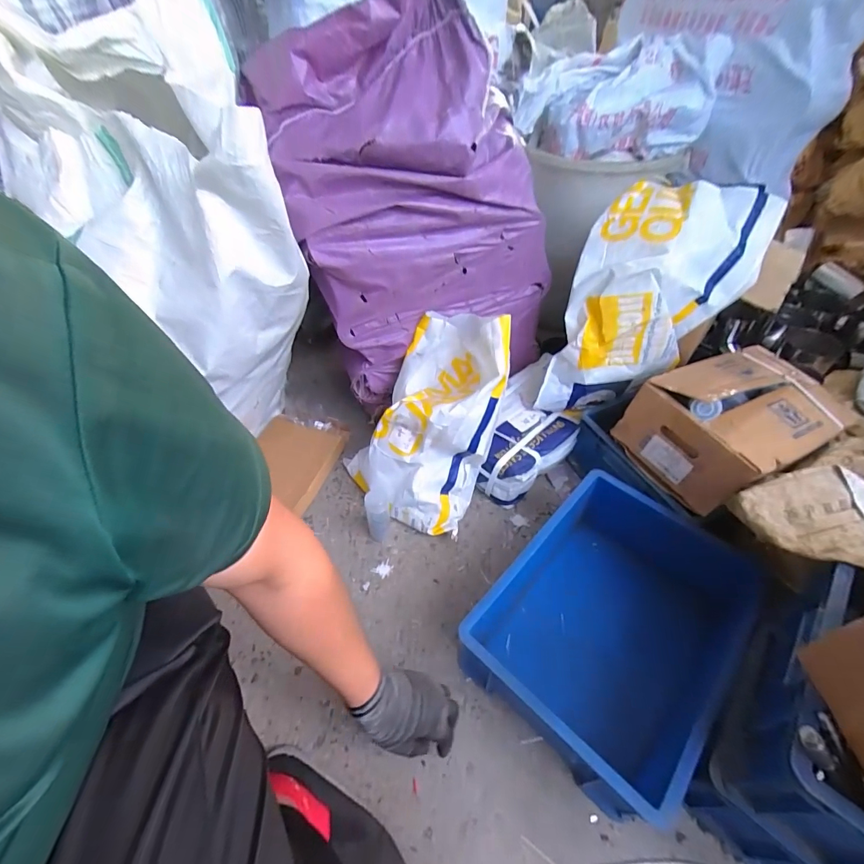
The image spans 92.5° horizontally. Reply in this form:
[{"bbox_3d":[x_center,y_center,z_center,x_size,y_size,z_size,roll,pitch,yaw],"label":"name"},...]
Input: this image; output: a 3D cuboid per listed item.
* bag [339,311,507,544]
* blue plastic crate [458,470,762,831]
[{"bbox_3d":[-0.018,-0.030,0.804,0.312,0.335,0.309,-18,50,-15],"label":"bag"},{"bbox_3d":[0.275,0.292,0.650,0.390,0.142,0.297,-37,56,-28],"label":"blue plastic crate"}]

